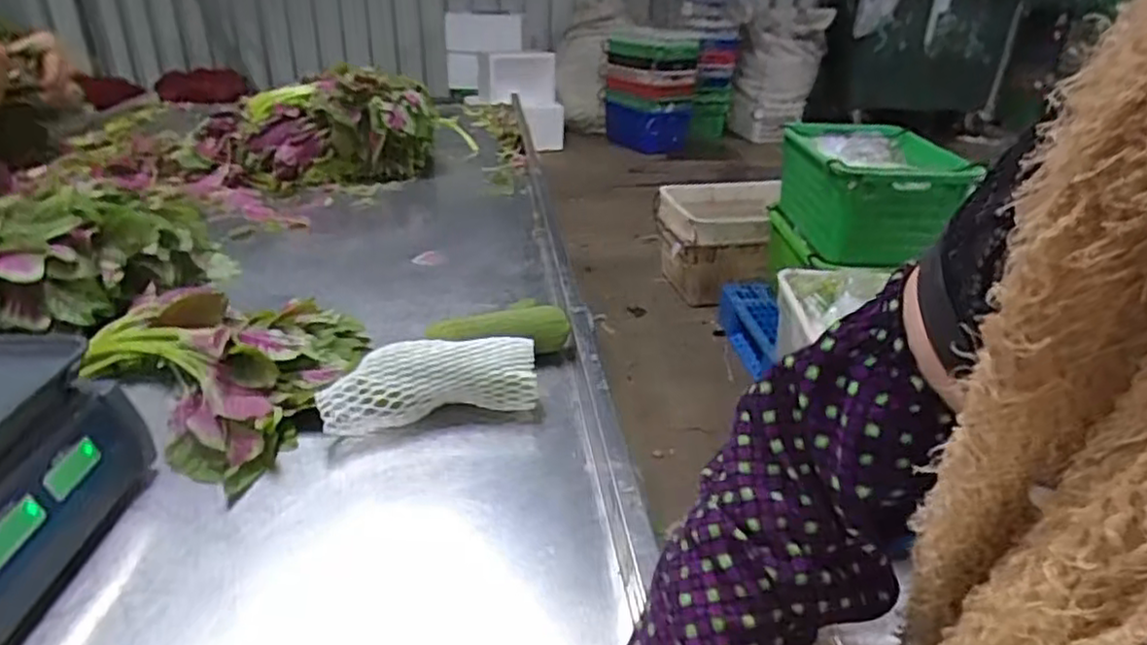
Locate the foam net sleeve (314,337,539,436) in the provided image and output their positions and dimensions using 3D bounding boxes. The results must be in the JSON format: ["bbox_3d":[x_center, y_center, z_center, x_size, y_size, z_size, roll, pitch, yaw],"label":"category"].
[{"bbox_3d":[-0.149,0.065,0.729,0.214,0.078,0.062,-8,29,-15],"label":"foam net sleeve"}]

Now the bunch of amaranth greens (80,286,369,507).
[{"bbox_3d":[-0.398,0.043,0.779,0.317,0.073,0.290,9,29,17],"label":"bunch of amaranth greens"}]

